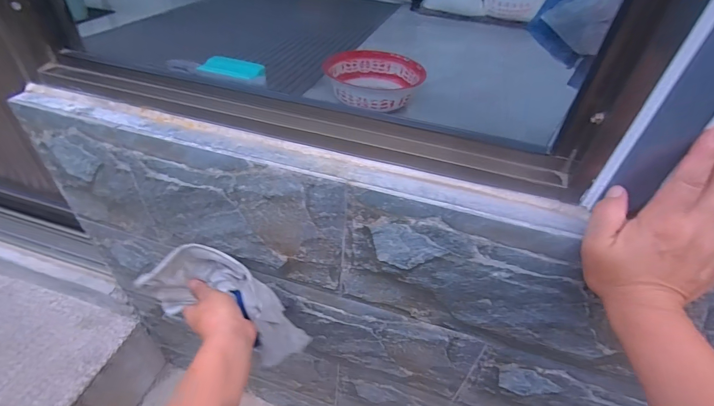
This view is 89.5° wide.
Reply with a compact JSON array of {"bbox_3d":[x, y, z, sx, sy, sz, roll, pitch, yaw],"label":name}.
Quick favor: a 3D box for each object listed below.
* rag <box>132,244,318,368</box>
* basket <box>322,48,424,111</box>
[{"bbox_3d":[-0.160,0.148,0.496,0.245,0.107,0.069,42,36,-21],"label":"rag"},{"bbox_3d":[0.059,-0.454,1.318,0.323,0.100,0.348,3,40,-3],"label":"basket"}]

